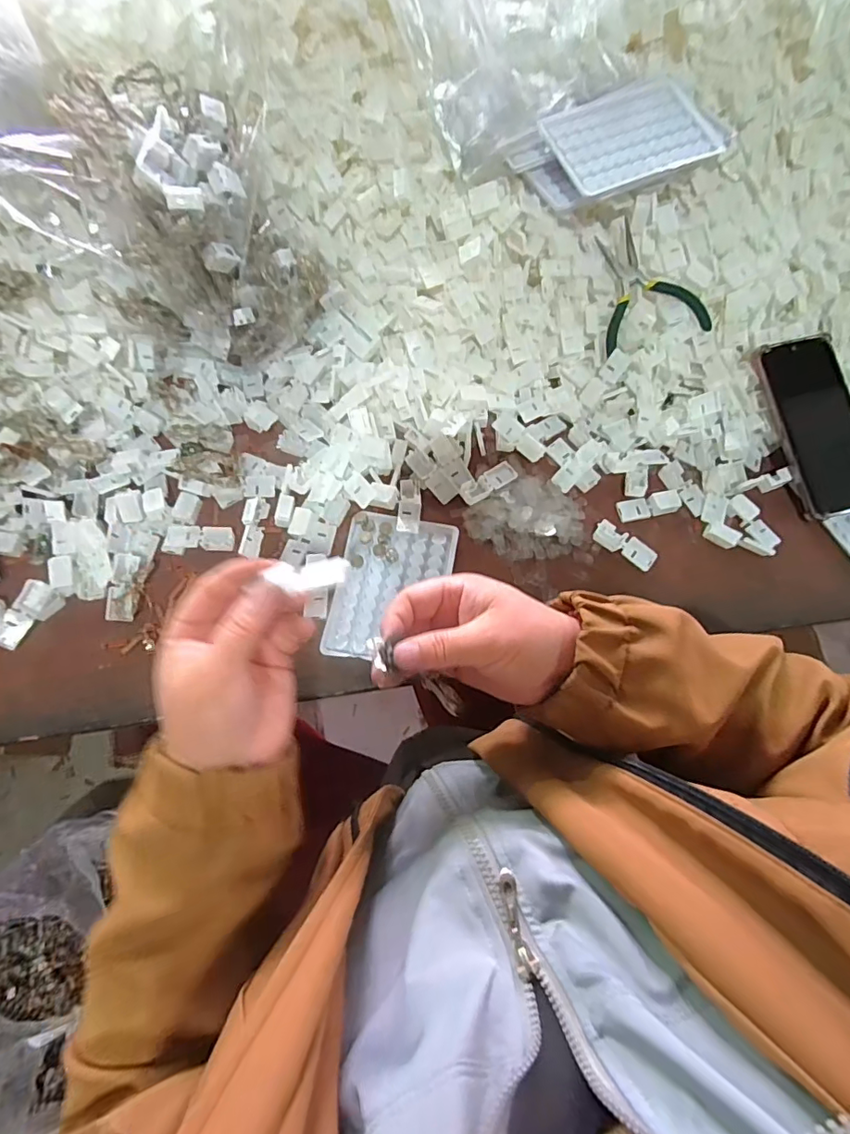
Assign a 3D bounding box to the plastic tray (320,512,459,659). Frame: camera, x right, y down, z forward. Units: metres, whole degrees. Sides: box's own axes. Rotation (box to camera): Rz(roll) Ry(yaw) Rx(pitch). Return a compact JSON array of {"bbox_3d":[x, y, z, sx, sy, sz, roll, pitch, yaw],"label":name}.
[{"bbox_3d":[-0.028,0.016,0.432,0.091,0.006,0.124,11,68,3],"label":"plastic tray"}]

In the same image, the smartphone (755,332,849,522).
[{"bbox_3d":[0.364,-0.130,0.475,0.088,0.012,0.166,-16,87,-15],"label":"smartphone"}]

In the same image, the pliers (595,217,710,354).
[{"bbox_3d":[0.205,-0.256,0.469,0.090,0.018,0.101,-9,102,13],"label":"pliers"}]

